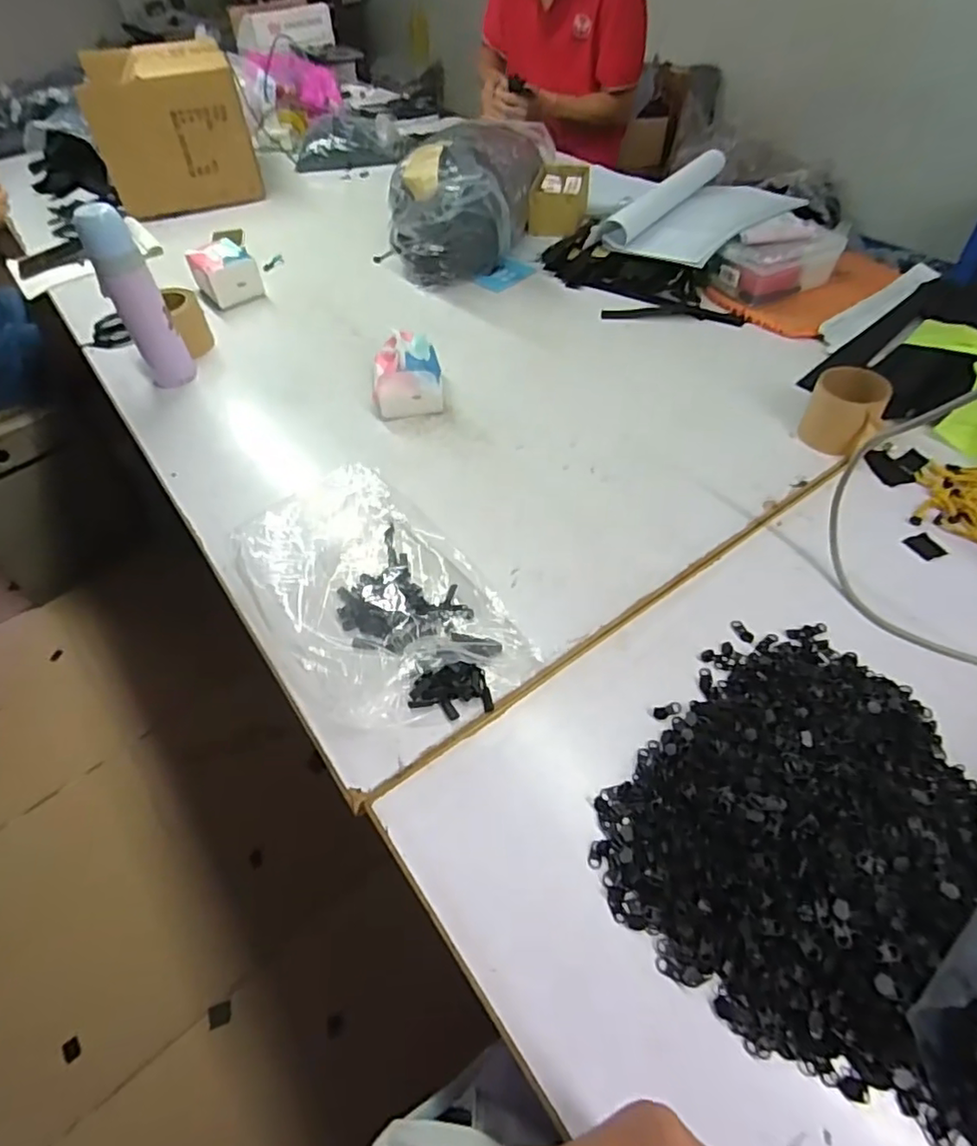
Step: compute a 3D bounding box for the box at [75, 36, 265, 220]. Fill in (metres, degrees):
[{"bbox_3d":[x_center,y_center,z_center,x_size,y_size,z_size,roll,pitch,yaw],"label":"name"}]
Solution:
[{"bbox_3d":[-0.729,-1.033,1.399,0.316,0.248,0.334,-19,53,-11],"label":"box"}]

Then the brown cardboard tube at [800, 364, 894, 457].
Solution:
[{"bbox_3d":[0.447,-0.200,0.766,0.086,0.086,0.075,24,57,21],"label":"brown cardboard tube"}]

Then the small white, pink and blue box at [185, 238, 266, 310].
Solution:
[{"bbox_3d":[-0.483,-0.546,1.111,0.097,0.082,0.109,-35,58,-22],"label":"small white, pink and blue box"}]

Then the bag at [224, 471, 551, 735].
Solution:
[{"bbox_3d":[-0.125,0.024,0.639,0.220,0.054,0.342,-36,58,-23],"label":"bag"}]

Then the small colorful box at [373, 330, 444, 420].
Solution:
[{"bbox_3d":[-0.119,-0.291,0.878,0.102,0.079,0.121,-10,52,-5],"label":"small colorful box"}]

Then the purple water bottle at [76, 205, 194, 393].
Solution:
[{"bbox_3d":[-0.506,-0.392,0.872,0.066,0.240,0.054,-33,57,-21],"label":"purple water bottle"}]

